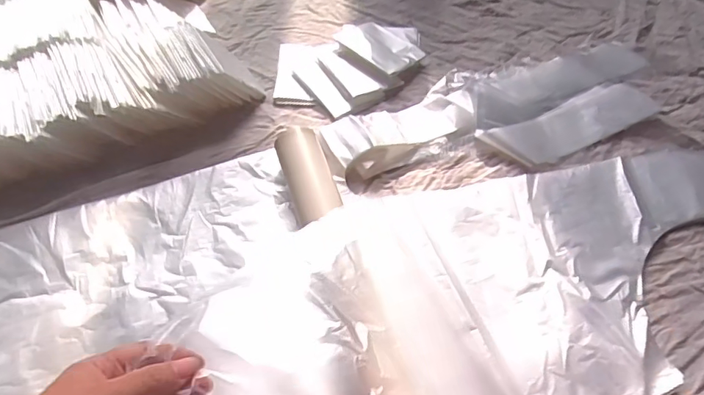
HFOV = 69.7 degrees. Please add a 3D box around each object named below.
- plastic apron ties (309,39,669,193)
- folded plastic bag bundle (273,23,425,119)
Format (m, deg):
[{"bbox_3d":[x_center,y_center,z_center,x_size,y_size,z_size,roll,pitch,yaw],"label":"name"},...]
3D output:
[{"bbox_3d":[0.151,-0.086,0.501,0.362,0.017,0.123,-15,56,-11],"label":"plastic apron ties"},{"bbox_3d":[0.001,-0.140,0.537,0.165,0.019,0.113,-11,56,-9],"label":"folded plastic bag bundle"}]

